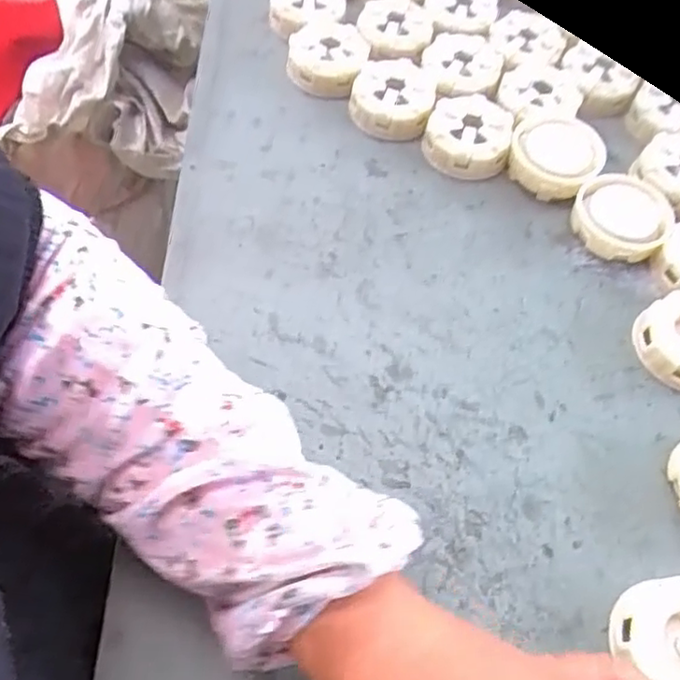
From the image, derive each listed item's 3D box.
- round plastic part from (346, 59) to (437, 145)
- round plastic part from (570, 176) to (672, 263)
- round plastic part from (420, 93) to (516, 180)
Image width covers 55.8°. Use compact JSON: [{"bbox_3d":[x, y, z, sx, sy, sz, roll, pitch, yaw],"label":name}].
[{"bbox_3d":[0.040,-0.184,0.483,0.060,0.017,0.068,15,59,5],"label":"round plastic part"},{"bbox_3d":[0.194,-0.085,0.444,0.062,0.020,0.063,2,59,-3],"label":"round plastic part"},{"bbox_3d":[0.094,-0.149,0.468,0.061,0.025,0.058,2,59,-3],"label":"round plastic part"}]

